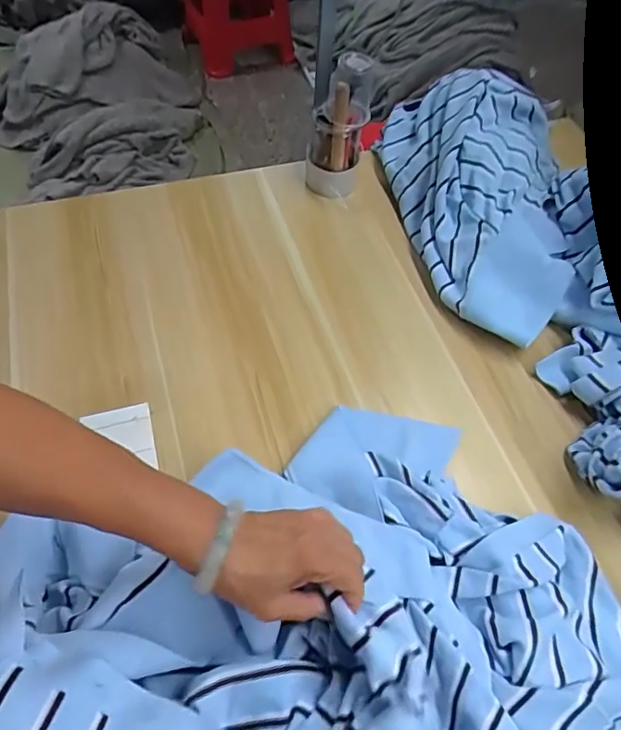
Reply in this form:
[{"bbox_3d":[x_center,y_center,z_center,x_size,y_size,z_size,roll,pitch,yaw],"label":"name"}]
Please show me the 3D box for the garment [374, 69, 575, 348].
[{"bbox_3d":[0.246,-0.265,0.747,0.263,0.124,0.475,3,57,-1],"label":"garment"}]

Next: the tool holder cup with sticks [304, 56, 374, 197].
[{"bbox_3d":[0.037,-0.339,0.759,0.089,0.179,0.074,8,57,2],"label":"tool holder cup with sticks"}]

